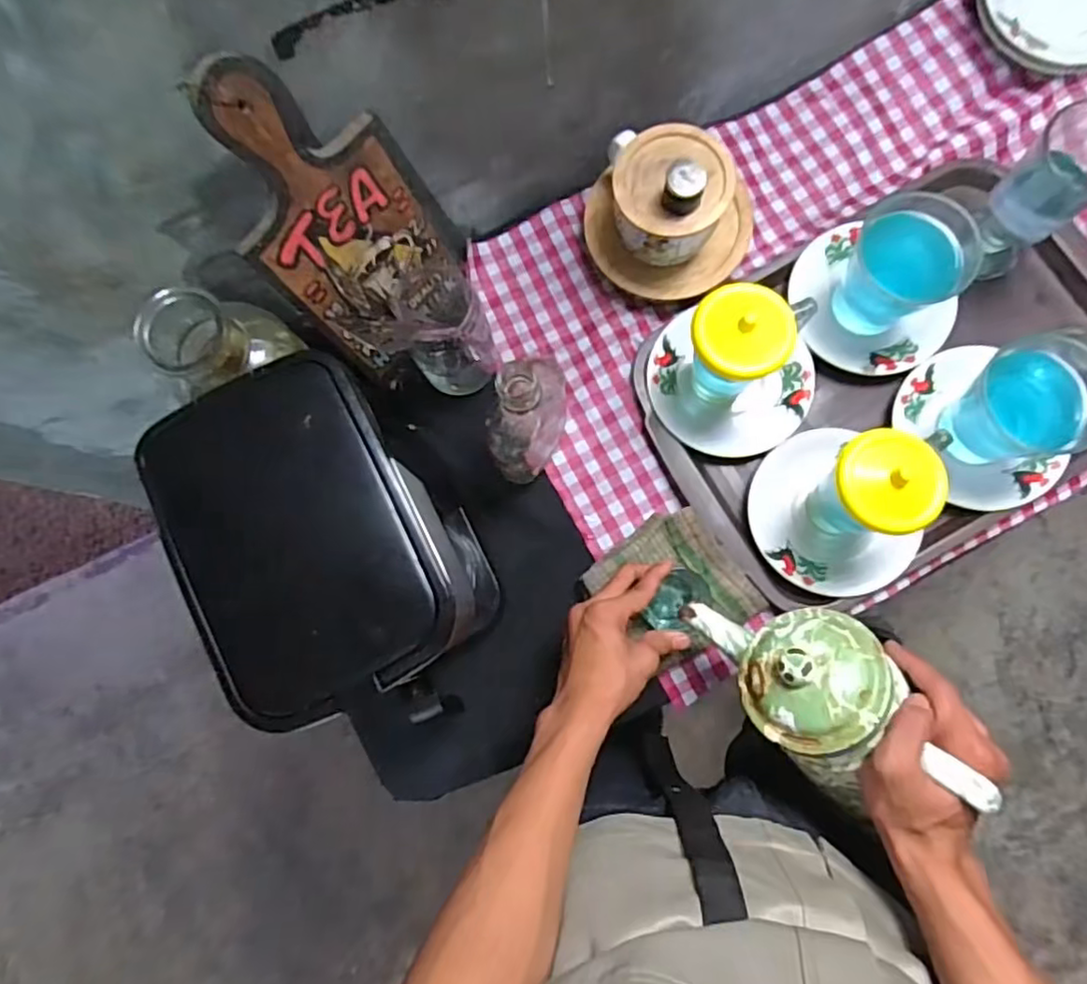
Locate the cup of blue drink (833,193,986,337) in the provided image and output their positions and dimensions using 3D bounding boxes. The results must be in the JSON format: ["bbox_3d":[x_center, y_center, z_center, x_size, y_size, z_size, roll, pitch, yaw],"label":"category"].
[{"bbox_3d":[0.311,-0.197,0.559,0.091,0.095,0.093,-1,81,4],"label":"cup of blue drink"}]

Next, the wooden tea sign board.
[{"bbox_3d":[-0.154,-0.214,0.513,0.027,0.278,0.151,38,86,28],"label":"wooden tea sign board"}]

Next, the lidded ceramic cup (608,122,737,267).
[{"bbox_3d":[0.107,-0.255,0.545,0.096,0.090,0.098,-1,81,4],"label":"lidded ceramic cup"}]

